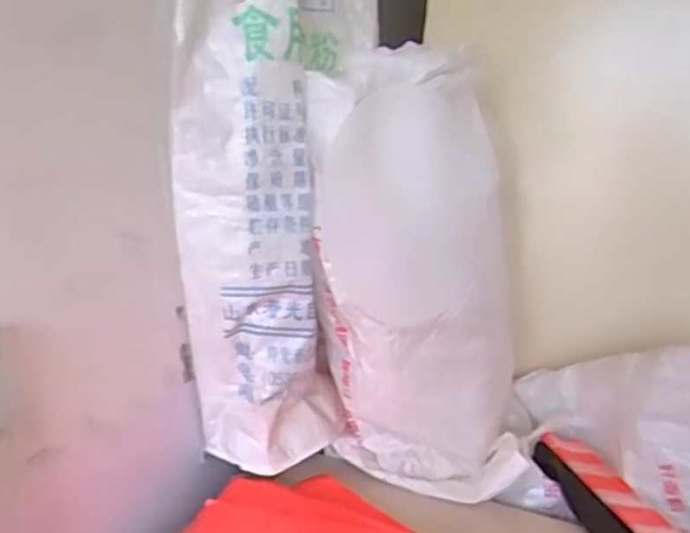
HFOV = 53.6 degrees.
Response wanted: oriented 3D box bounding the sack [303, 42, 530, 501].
[{"bbox_3d":[0.127,0.022,1.058,0.327,0.643,0.236,7,15,15],"label":"sack"}]

